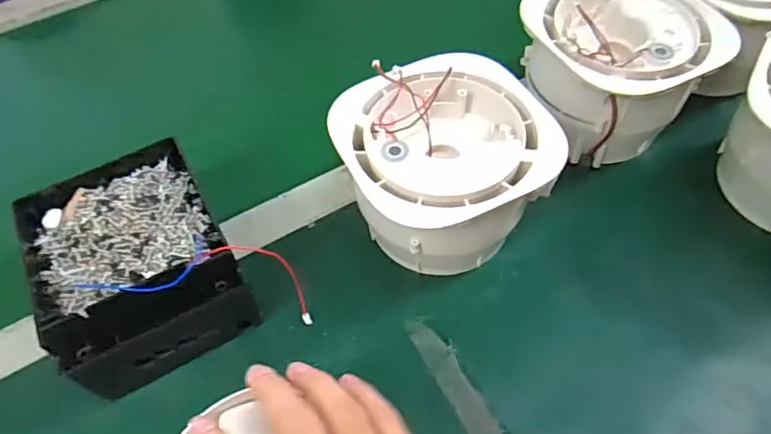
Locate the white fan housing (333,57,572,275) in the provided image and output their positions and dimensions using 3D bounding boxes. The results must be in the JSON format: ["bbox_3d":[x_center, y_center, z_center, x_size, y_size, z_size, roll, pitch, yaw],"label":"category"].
[{"bbox_3d":[0.040,-0.028,0.413,0.140,0.104,0.137,-23,56,-13],"label":"white fan housing"}]

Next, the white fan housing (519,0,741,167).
[{"bbox_3d":[0.187,-0.120,0.472,0.131,0.109,0.134,-2,54,2],"label":"white fan housing"}]

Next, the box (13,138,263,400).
[{"bbox_3d":[-0.177,0.034,0.394,0.121,0.072,0.149,-27,57,-16],"label":"box"}]

